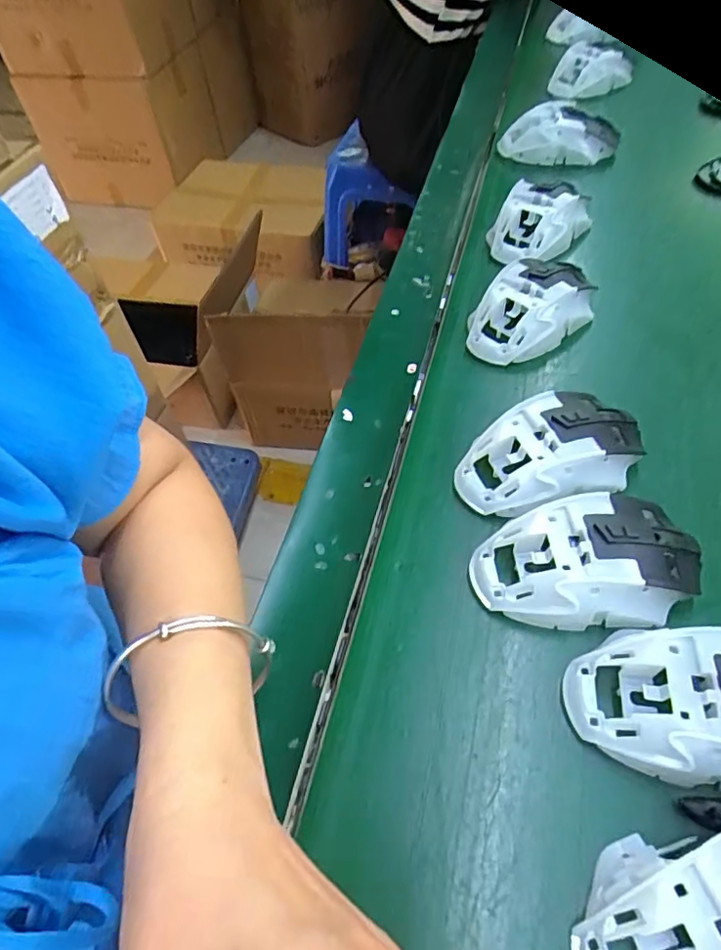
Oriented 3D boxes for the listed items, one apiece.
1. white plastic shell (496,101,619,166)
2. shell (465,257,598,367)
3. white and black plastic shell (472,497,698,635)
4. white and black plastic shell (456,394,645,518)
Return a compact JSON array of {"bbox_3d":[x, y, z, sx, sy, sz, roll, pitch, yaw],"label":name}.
[{"bbox_3d":[0.202,-0.341,0.577,0.122,0.040,0.060,-3,54,2],"label":"white plastic shell"},{"bbox_3d":[0.128,-0.126,0.426,0.113,0.038,0.064,-38,60,-21],"label":"shell"},{"bbox_3d":[0.120,0.046,0.301,0.117,0.038,0.067,-8,54,-2],"label":"white and black plastic shell"},{"bbox_3d":[0.114,-0.014,0.344,0.114,0.038,0.066,-21,55,-10],"label":"white and black plastic shell"}]

